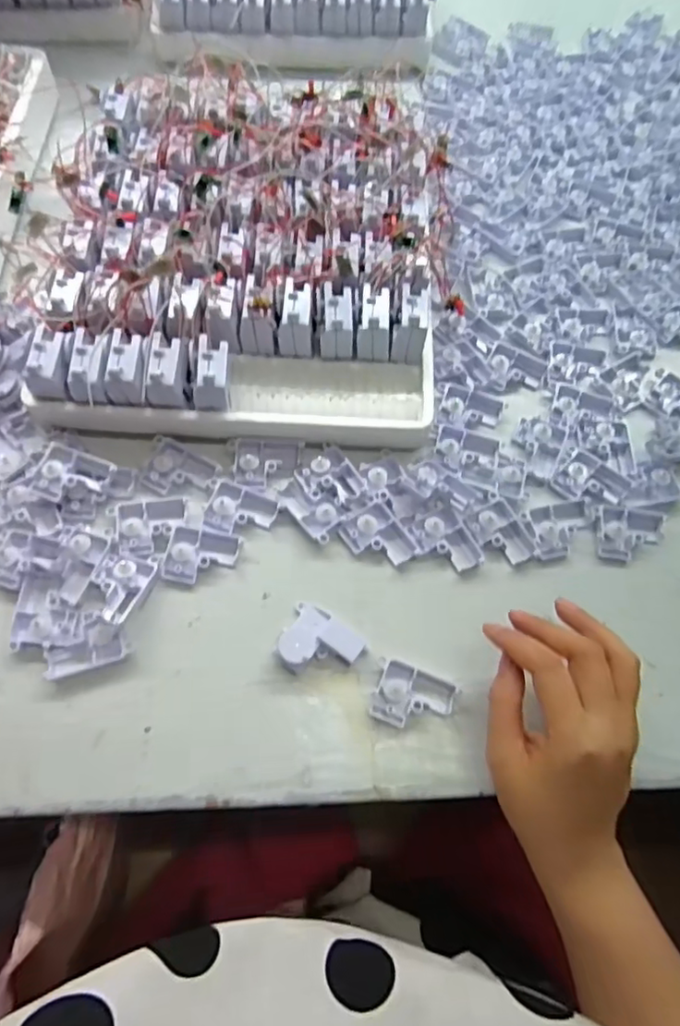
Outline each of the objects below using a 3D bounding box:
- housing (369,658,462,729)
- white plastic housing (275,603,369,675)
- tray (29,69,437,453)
[{"bbox_3d":[0.044,0.113,0.364,0.048,0.010,0.035,18,66,5],"label":"housing"},{"bbox_3d":[-0.014,0.083,0.372,0.049,0.017,0.041,33,68,11],"label":"white plastic housing"},{"bbox_3d":[-0.061,-0.211,0.466,0.289,0.068,0.329,5,66,-1],"label":"tray"}]

